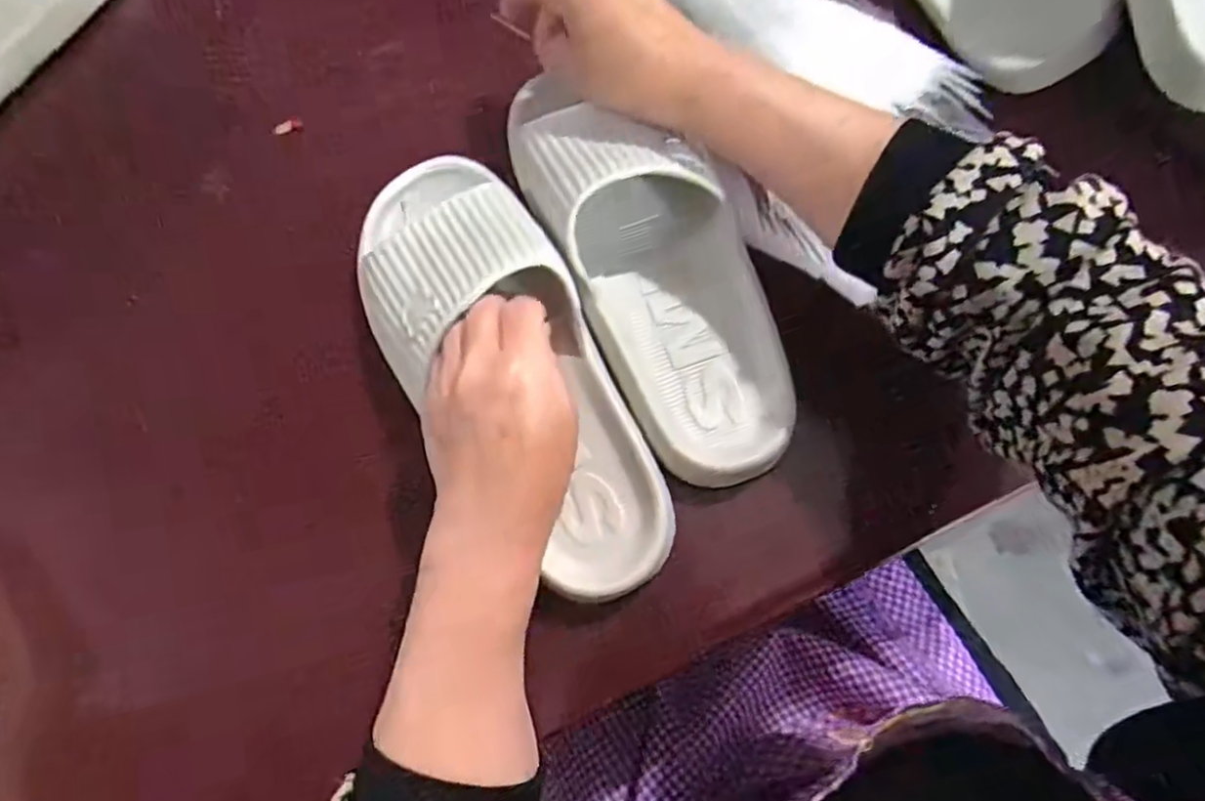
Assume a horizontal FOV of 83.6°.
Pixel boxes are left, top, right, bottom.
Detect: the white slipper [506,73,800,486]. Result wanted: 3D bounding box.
[{"bbox_3d":[0.028,-0.084,0.385,0.097,0.077,0.263,-27,83,-9],"label":"white slipper"}]

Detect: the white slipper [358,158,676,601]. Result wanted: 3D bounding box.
[{"bbox_3d":[-0.052,-0.026,0.363,0.109,0.070,0.271,-31,82,-10],"label":"white slipper"}]

